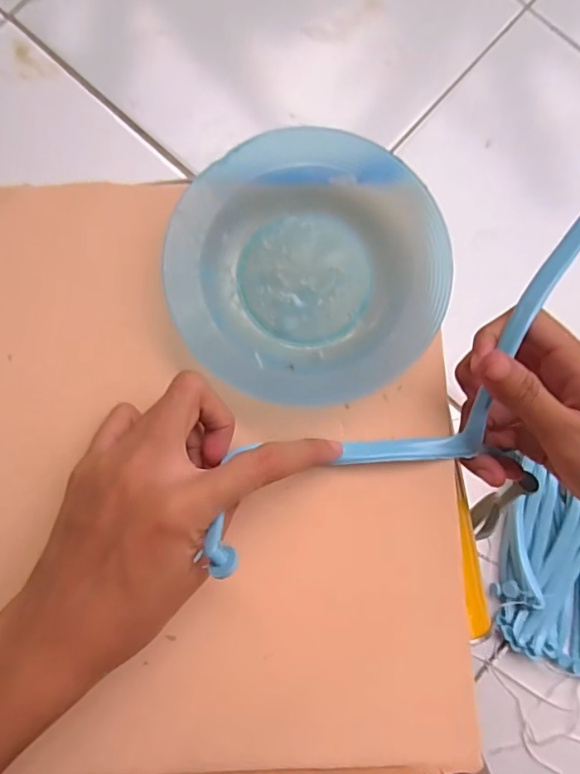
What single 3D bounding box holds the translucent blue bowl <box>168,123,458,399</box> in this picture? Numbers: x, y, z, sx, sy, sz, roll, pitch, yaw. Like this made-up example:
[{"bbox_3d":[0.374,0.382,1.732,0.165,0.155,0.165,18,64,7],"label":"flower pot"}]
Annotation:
[{"bbox_3d":[0.011,-0.058,0.244,0.129,0.022,0.129,0,83,-1],"label":"translucent blue bowl"}]

